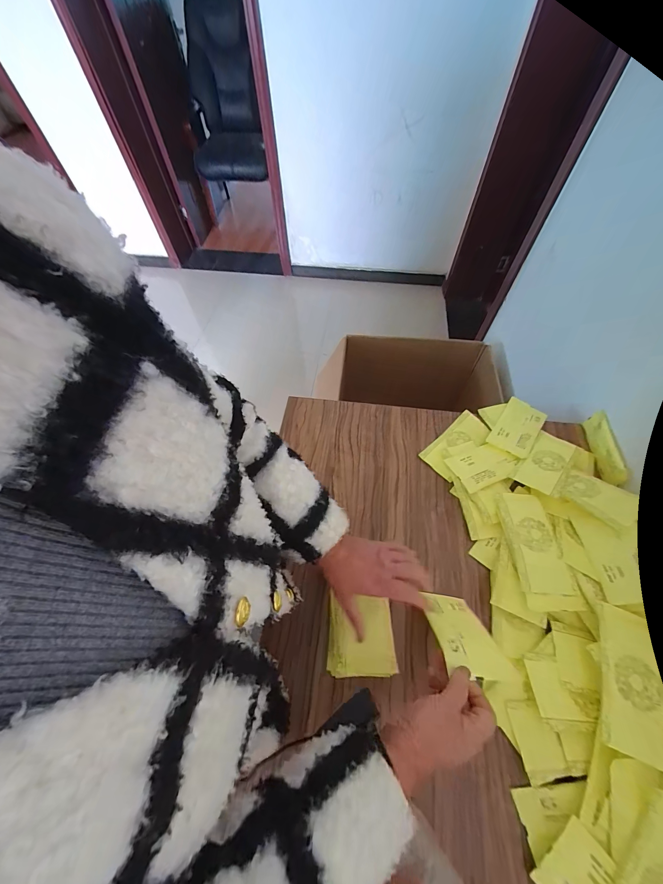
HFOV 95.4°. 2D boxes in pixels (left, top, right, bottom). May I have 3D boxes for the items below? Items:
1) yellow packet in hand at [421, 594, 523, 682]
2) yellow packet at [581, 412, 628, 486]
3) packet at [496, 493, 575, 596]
[{"bbox_3d":[0.182,0.270,0.437,0.080,0.165,0.015,4,93,1],"label":"yellow packet in hand"},{"bbox_3d":[0.596,0.015,0.660,0.030,0.041,0.169,5,60,5],"label":"yellow packet"},{"bbox_3d":[0.354,0.174,0.539,0.077,0.025,0.175,2,60,3],"label":"packet"}]

